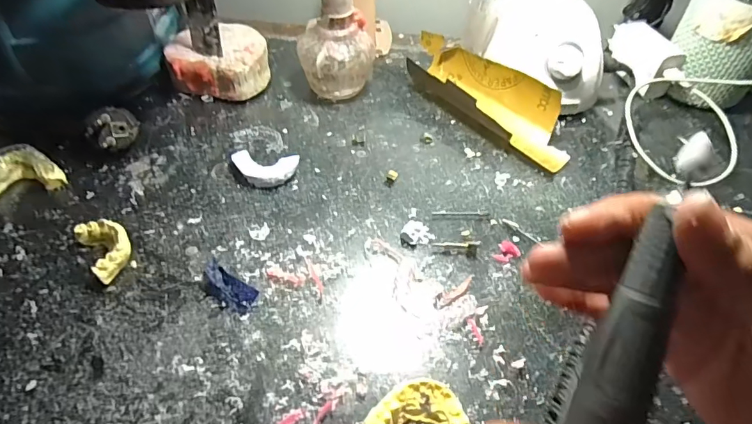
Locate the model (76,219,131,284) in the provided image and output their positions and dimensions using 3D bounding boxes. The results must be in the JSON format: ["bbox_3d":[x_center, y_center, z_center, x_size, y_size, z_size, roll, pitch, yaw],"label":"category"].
[{"bbox_3d":[-0.187,0.026,0.318,0.027,0.016,0.047,-30,57,-26],"label":"model"}]

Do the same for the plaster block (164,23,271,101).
[{"bbox_3d":[-0.156,-0.152,0.462,0.092,0.043,0.073,4,49,0],"label":"plaster block"}]

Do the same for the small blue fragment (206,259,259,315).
[{"bbox_3d":[-0.102,0.050,0.310,0.047,0.004,0.018,30,54,21],"label":"small blue fragment"}]

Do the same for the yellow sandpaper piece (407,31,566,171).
[{"bbox_3d":[0.110,-0.120,0.454,0.050,0.042,0.207,-30,57,-26],"label":"yellow sandpaper piece"}]

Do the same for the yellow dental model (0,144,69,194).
[{"bbox_3d":[-0.283,-0.033,0.362,0.057,0.022,0.042,-13,51,-15],"label":"yellow dental model"}]

